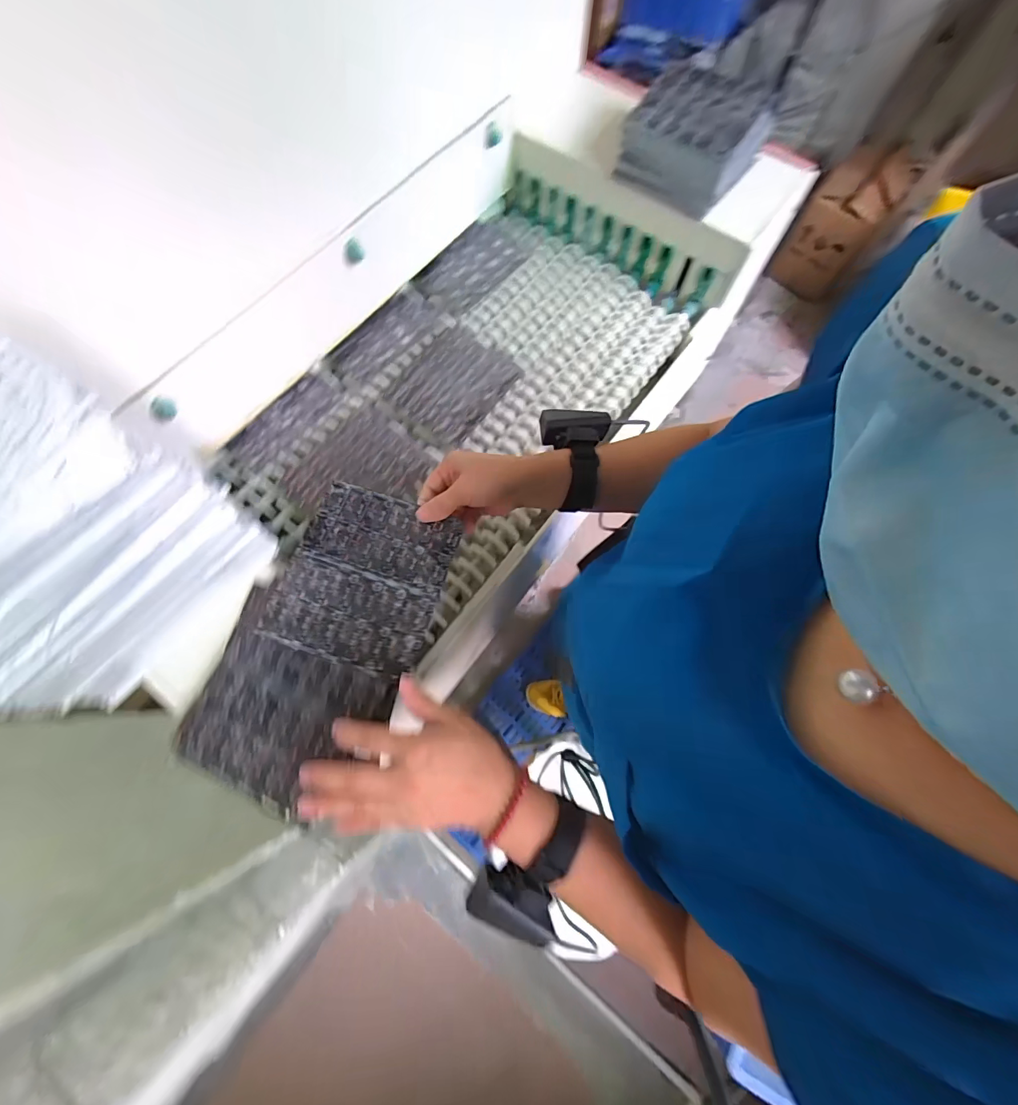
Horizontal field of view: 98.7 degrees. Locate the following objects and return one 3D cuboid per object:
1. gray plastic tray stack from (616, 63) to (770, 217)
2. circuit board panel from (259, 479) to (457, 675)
[{"bbox_3d":[0.263,-0.594,0.640,0.163,0.094,0.176,34,75,12],"label":"gray plastic tray stack"},{"bbox_3d":[-0.139,0.021,0.426,0.146,0.009,0.164,18,74,3],"label":"circuit board panel"}]

